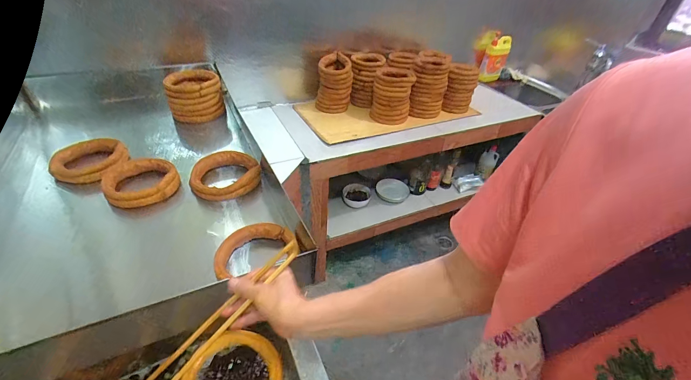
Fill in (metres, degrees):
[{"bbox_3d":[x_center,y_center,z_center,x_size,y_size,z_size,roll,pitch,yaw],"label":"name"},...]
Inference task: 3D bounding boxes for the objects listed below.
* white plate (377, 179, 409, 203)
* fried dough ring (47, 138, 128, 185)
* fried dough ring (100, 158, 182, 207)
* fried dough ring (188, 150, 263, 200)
[{"bbox_3d":[0.238,0.009,1.565,0.168,0.029,0.124,15,66,-4],"label":"white plate"},{"bbox_3d":[-0.680,-0.078,0.835,0.164,0.050,0.163,3,38,-3],"label":"fried dough ring"},{"bbox_3d":[-0.509,-0.024,0.784,0.156,0.050,0.160,3,38,-3],"label":"fried dough ring"},{"bbox_3d":[-0.312,-0.042,0.818,0.168,0.051,0.151,-7,40,-15],"label":"fried dough ring"}]

